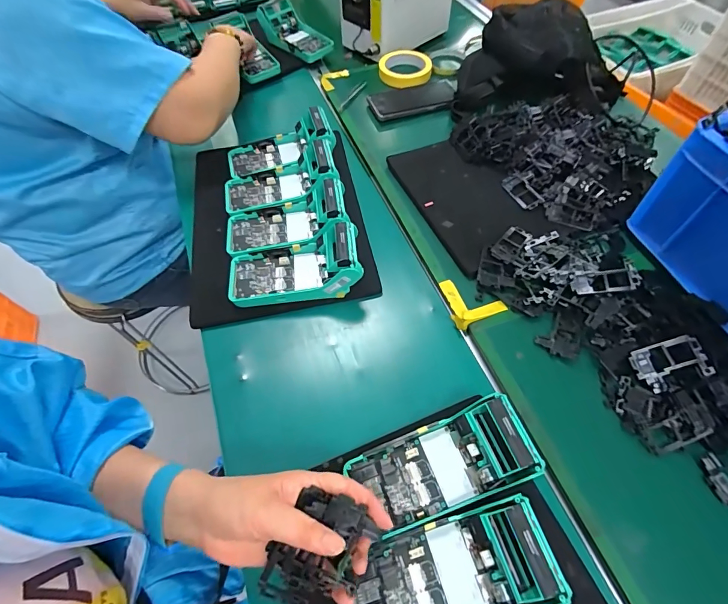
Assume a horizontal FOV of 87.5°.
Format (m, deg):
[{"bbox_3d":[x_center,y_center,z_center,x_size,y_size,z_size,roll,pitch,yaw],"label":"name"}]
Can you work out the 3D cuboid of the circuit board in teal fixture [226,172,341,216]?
[{"bbox_3d":[-0.125,-0.180,0.560,0.167,0.063,0.084,-7,59,-1],"label":"circuit board in teal fixture"}]

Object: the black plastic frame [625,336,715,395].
[{"bbox_3d":[0.318,0.064,0.395,0.065,0.005,0.045,-24,66,11],"label":"black plastic frame"}]

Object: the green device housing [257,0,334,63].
[{"bbox_3d":[-0.151,-0.581,0.819,0.092,0.050,0.172,-38,78,-18],"label":"green device housing"}]

